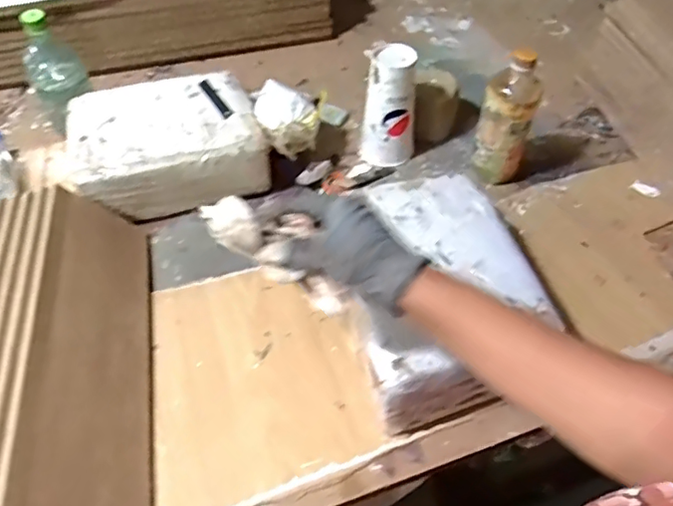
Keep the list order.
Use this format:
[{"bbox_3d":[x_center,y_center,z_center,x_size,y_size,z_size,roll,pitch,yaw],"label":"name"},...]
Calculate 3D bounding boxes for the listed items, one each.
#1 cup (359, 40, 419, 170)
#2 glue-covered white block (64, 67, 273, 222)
[{"bbox_3d":[0.083,-0.217,0.852,0.084,0.167,0.069,9,53,5],"label":"cup"},{"bbox_3d":[-0.248,-0.163,0.840,0.271,0.087,0.206,-15,55,-13],"label":"glue-covered white block"}]

